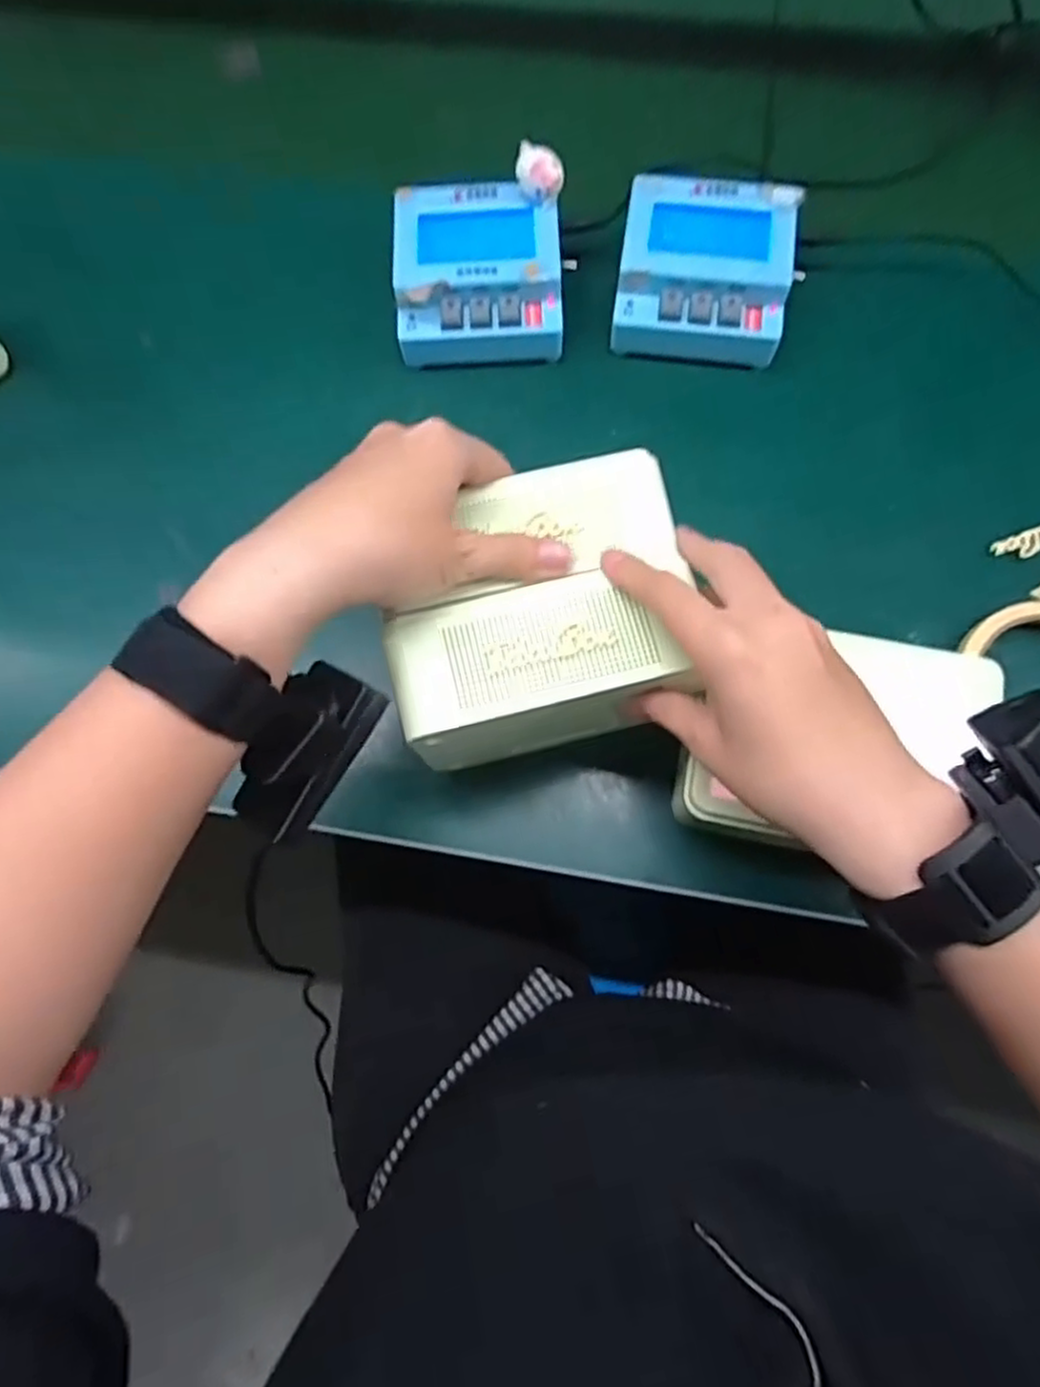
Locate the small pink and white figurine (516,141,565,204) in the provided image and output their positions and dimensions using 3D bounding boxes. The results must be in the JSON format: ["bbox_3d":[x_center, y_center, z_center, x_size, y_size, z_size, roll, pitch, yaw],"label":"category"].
[{"bbox_3d":[0.012,-0.310,0.440,0.027,0.031,0.021,2,72,3],"label":"small pink and white figurine"}]

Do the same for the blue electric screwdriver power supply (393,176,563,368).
[{"bbox_3d":[-0.025,-0.262,0.463,0.103,0.050,0.101,-3,72,1],"label":"blue electric screwdriver power supply"}]

